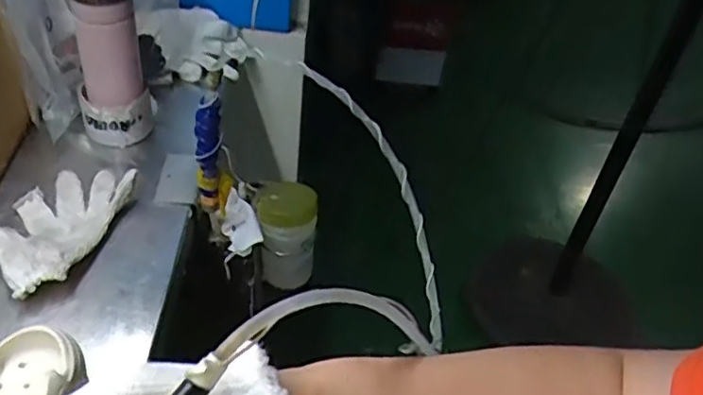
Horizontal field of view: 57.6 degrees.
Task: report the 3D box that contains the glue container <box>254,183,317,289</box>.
[{"bbox_3d":[-0.086,0.051,0.837,0.077,0.143,0.080,2,37,-7],"label":"glue container"}]

